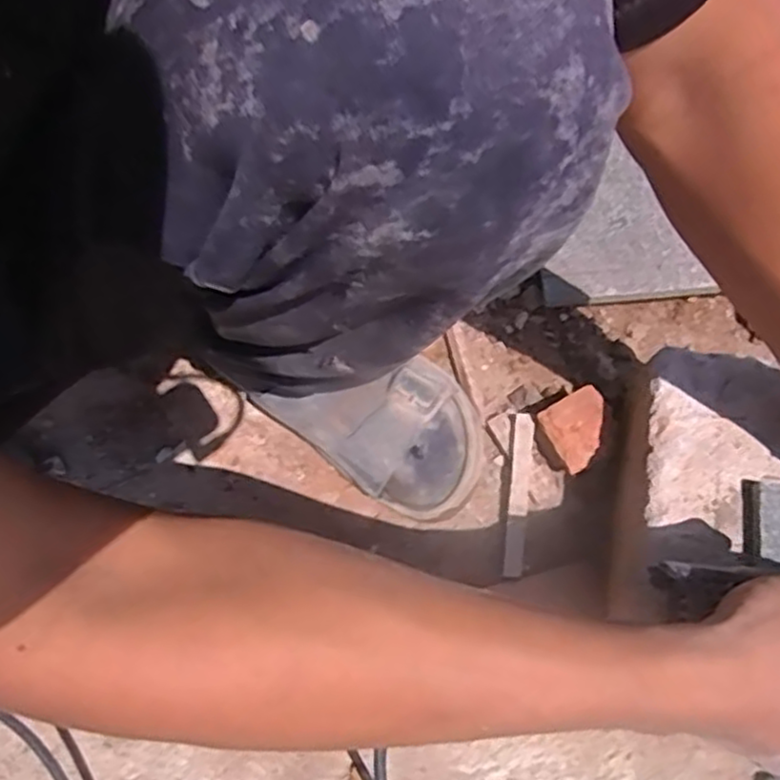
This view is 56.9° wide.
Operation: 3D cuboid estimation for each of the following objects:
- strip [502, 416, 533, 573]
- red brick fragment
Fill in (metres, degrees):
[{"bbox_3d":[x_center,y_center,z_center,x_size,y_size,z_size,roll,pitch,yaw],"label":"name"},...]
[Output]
[{"bbox_3d":[0.094,0.077,0.529,0.013,0.009,0.117,6,82,5],"label":"strip"},{"bbox_3d":[0.141,0.031,0.537,0.047,0.039,0.048,-30,70,-9],"label":"red brick fragment"}]

